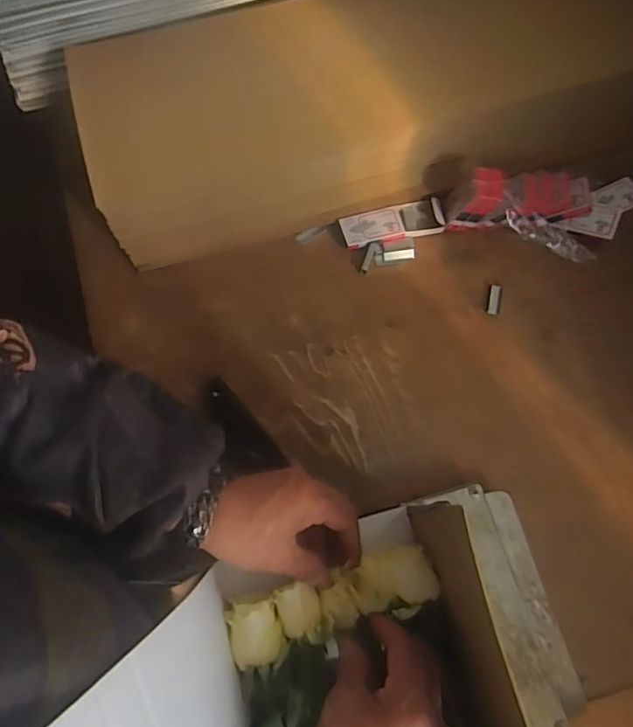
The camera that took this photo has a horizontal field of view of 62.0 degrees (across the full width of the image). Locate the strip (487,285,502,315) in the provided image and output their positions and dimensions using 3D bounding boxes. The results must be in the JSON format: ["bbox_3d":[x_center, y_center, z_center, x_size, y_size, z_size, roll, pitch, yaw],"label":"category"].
[{"bbox_3d":[0.202,-0.073,0.597,0.013,0.004,0.035,12,71,1],"label":"strip"}]

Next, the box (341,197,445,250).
[{"bbox_3d":[0.088,-0.162,0.612,0.118,0.014,0.042,-11,72,-7],"label":"box"}]

